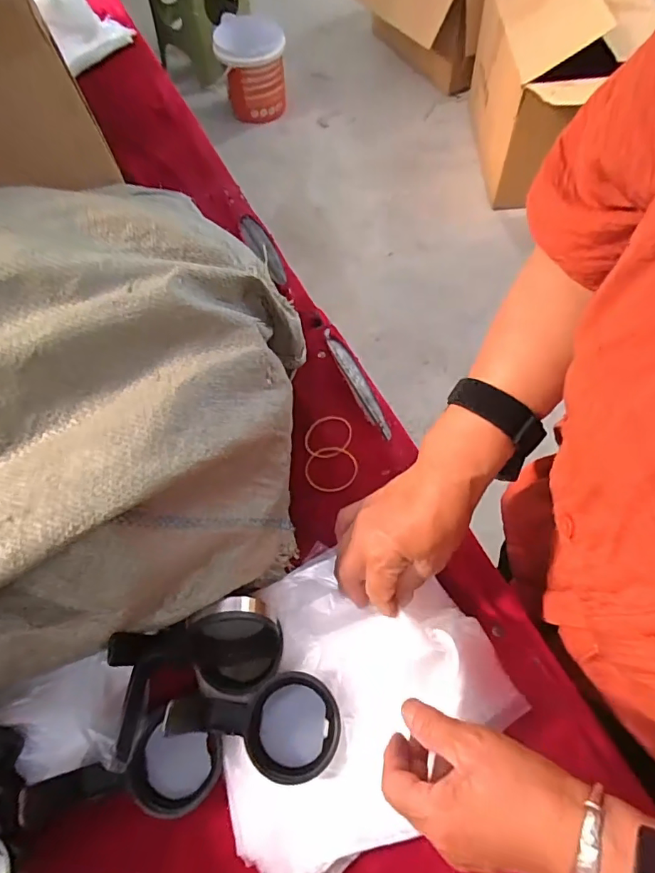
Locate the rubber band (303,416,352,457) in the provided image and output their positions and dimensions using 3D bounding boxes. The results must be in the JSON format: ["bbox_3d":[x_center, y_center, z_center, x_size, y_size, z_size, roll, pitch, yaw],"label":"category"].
[{"bbox_3d":[0.001,-0.001,0.502,0.047,0.004,0.049,6,62,3],"label":"rubber band"}]

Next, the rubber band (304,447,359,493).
[{"bbox_3d":[0.004,0.032,0.484,0.052,0.004,0.048,0,62,0],"label":"rubber band"}]

